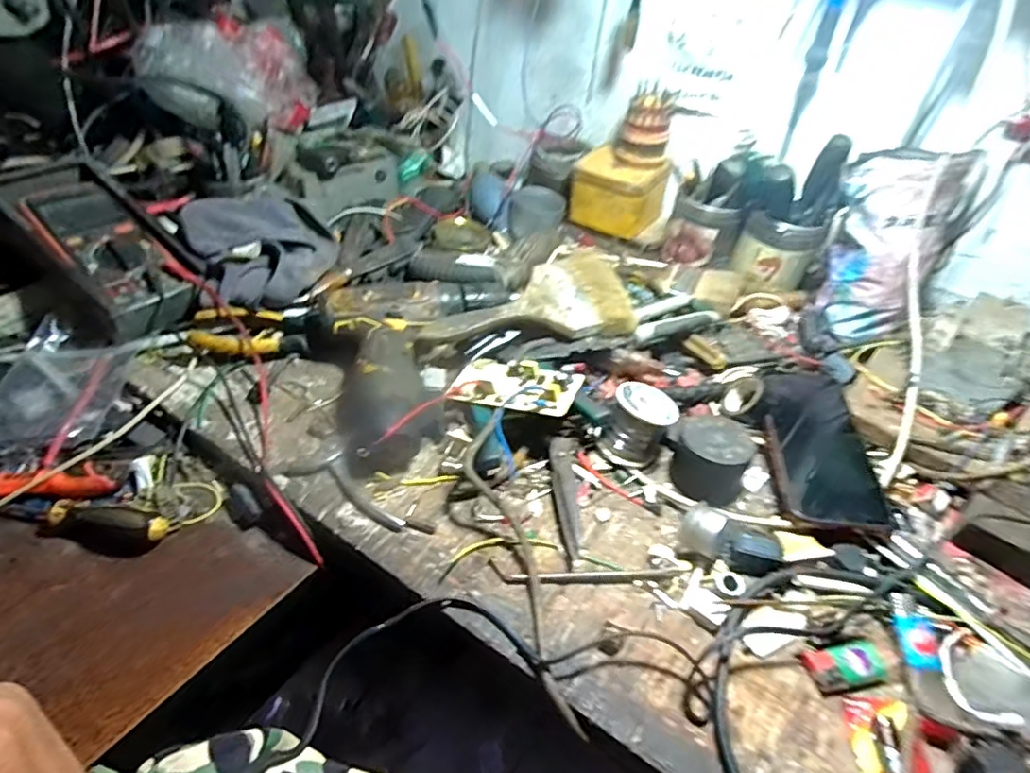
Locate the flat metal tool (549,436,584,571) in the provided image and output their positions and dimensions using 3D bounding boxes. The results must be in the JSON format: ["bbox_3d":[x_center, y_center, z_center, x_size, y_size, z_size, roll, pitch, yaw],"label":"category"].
[{"bbox_3d":[0.042,0.084,0.468,0.022,0.015,0.112,0,45,-4],"label":"flat metal tool"}]

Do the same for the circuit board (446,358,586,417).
[{"bbox_3d":[-0.001,-0.002,0.505,0.109,0.013,0.050,9,48,25],"label":"circuit board"}]

